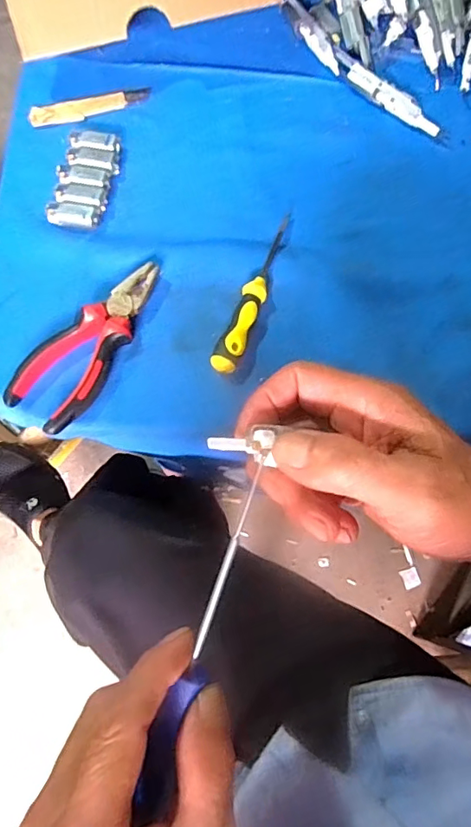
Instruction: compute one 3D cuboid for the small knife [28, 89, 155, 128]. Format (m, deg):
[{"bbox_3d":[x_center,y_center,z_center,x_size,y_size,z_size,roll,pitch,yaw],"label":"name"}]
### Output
[{"bbox_3d":[-0.140,-0.297,0.490,0.116,0.012,0.023,-20,74,-5],"label":"small knife"}]

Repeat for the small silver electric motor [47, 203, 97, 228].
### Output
[{"bbox_3d":[-0.144,-0.173,0.442,0.043,0.011,0.017,10,74,3],"label":"small silver electric motor"}]

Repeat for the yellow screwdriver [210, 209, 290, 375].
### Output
[{"bbox_3d":[0.018,-0.103,0.416,0.020,0.022,0.154,21,75,7],"label":"yellow screwdriver"}]

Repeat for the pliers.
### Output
[{"bbox_3d":[-0.112,-0.060,0.403,0.057,0.015,0.156,34,77,10],"label":"pliers"}]

